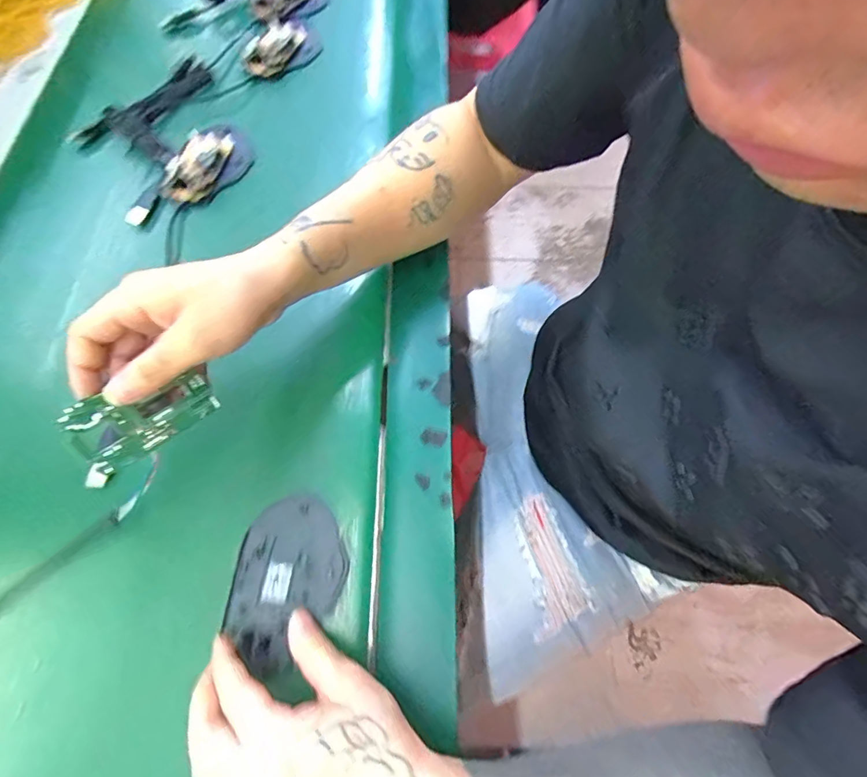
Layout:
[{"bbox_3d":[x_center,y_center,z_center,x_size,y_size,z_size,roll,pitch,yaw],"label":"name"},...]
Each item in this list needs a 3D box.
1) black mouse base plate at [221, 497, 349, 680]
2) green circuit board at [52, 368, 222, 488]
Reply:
[{"bbox_3d":[-0.100,0.129,0.308,0.071,0.014,0.105,14,68,8],"label":"black mouse base plate"},{"bbox_3d":[-0.180,0.016,0.276,0.004,0.045,0.081,0,35,49],"label":"green circuit board"}]

